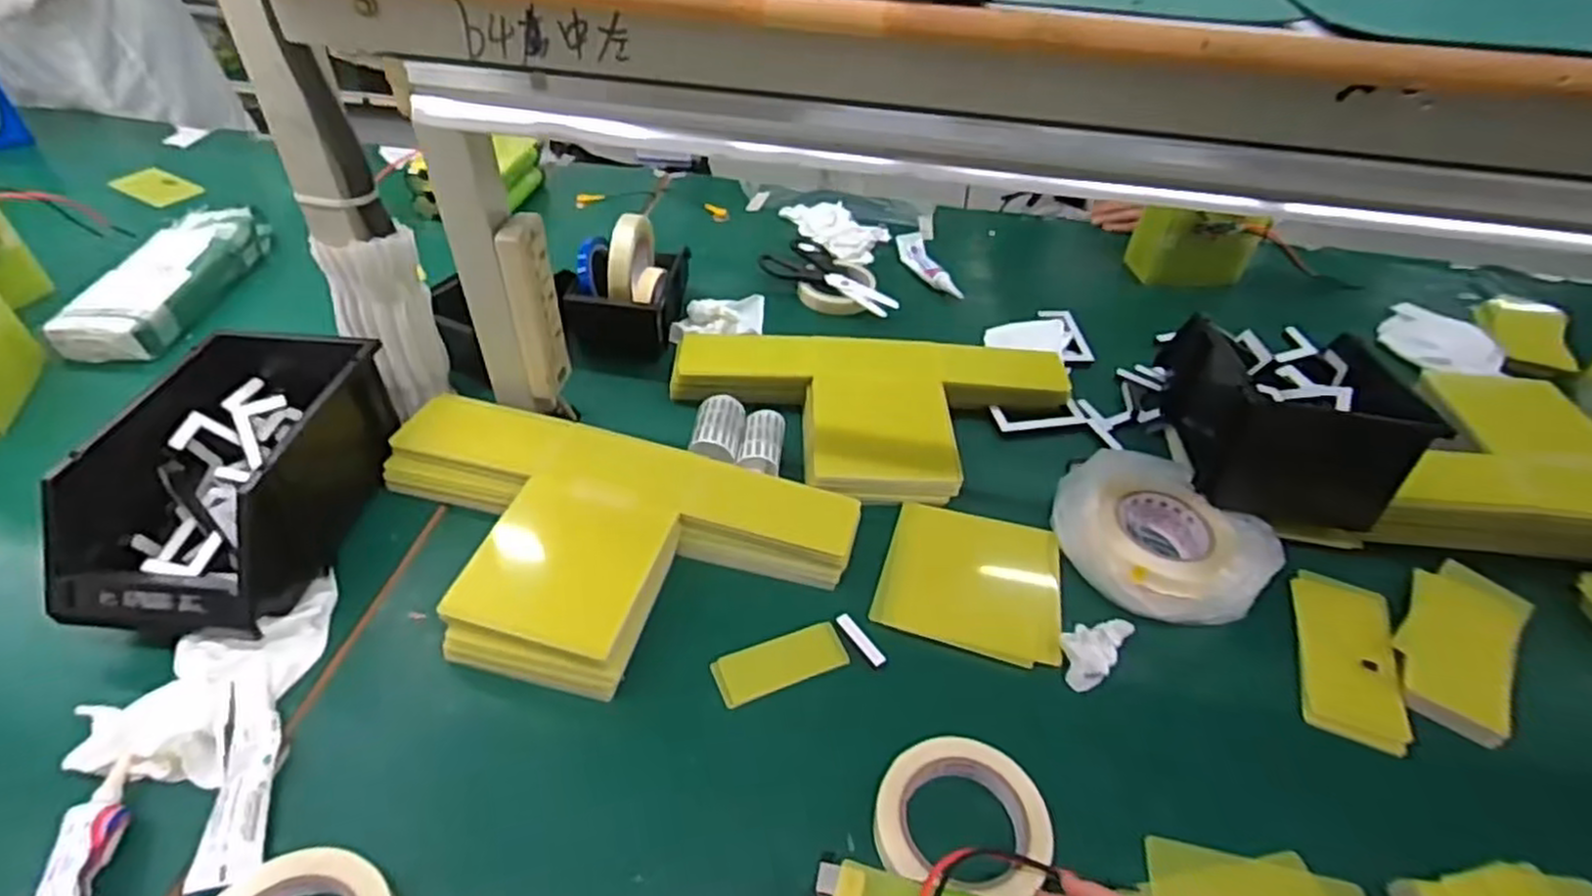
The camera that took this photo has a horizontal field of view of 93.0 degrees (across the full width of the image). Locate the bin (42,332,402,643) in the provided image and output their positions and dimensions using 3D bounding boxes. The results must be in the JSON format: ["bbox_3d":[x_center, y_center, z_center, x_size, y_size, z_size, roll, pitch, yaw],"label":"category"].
[{"bbox_3d":[-0.459,0.014,0.629,0.162,0.104,0.272,7,44,3],"label":"bin"}]

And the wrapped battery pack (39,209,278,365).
[{"bbox_3d":[-0.752,-0.207,0.913,0.107,0.052,0.277,2,43,-2],"label":"wrapped battery pack"}]

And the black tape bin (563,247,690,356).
[{"bbox_3d":[-0.192,-0.177,0.897,0.107,0.074,0.158,12,44,8],"label":"black tape bin"}]

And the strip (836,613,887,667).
[{"bbox_3d":[0.051,0.153,0.607,0.012,0.004,0.054,-24,50,-26],"label":"strip"}]

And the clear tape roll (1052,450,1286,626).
[{"bbox_3d":[0.324,0.078,0.676,0.149,0.064,0.166,-15,47,-19],"label":"clear tape roll"}]

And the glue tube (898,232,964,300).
[{"bbox_3d":[0.178,-0.248,1.025,0.041,0.019,0.160,-9,45,-13],"label":"glue tube"}]

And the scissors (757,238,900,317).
[{"bbox_3d":[0.058,-0.229,0.993,0.198,0.016,0.098,27,48,22],"label":"scissors"}]

